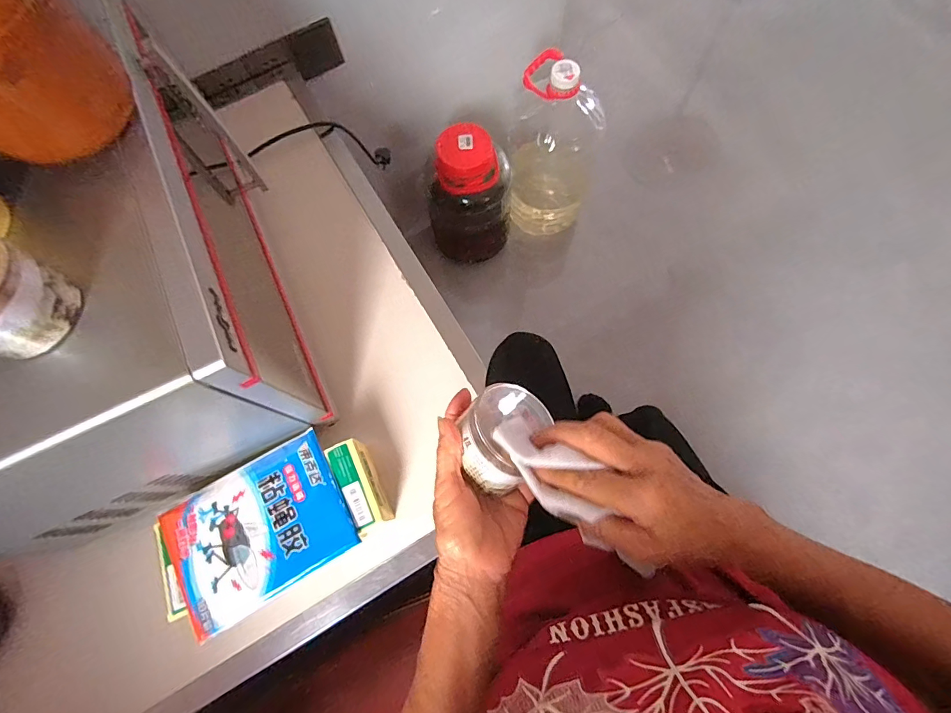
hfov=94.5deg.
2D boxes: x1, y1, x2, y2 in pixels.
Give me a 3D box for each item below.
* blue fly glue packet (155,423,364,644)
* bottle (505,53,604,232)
[{"bbox_3d":[-0.247,0.194,0.496,0.195,0.016,0.147,-30,74,-7],"label":"blue fly glue packet"},{"bbox_3d":[0.192,-0.510,1.121,0.223,0.453,0.197,10,74,5],"label":"bottle"}]

